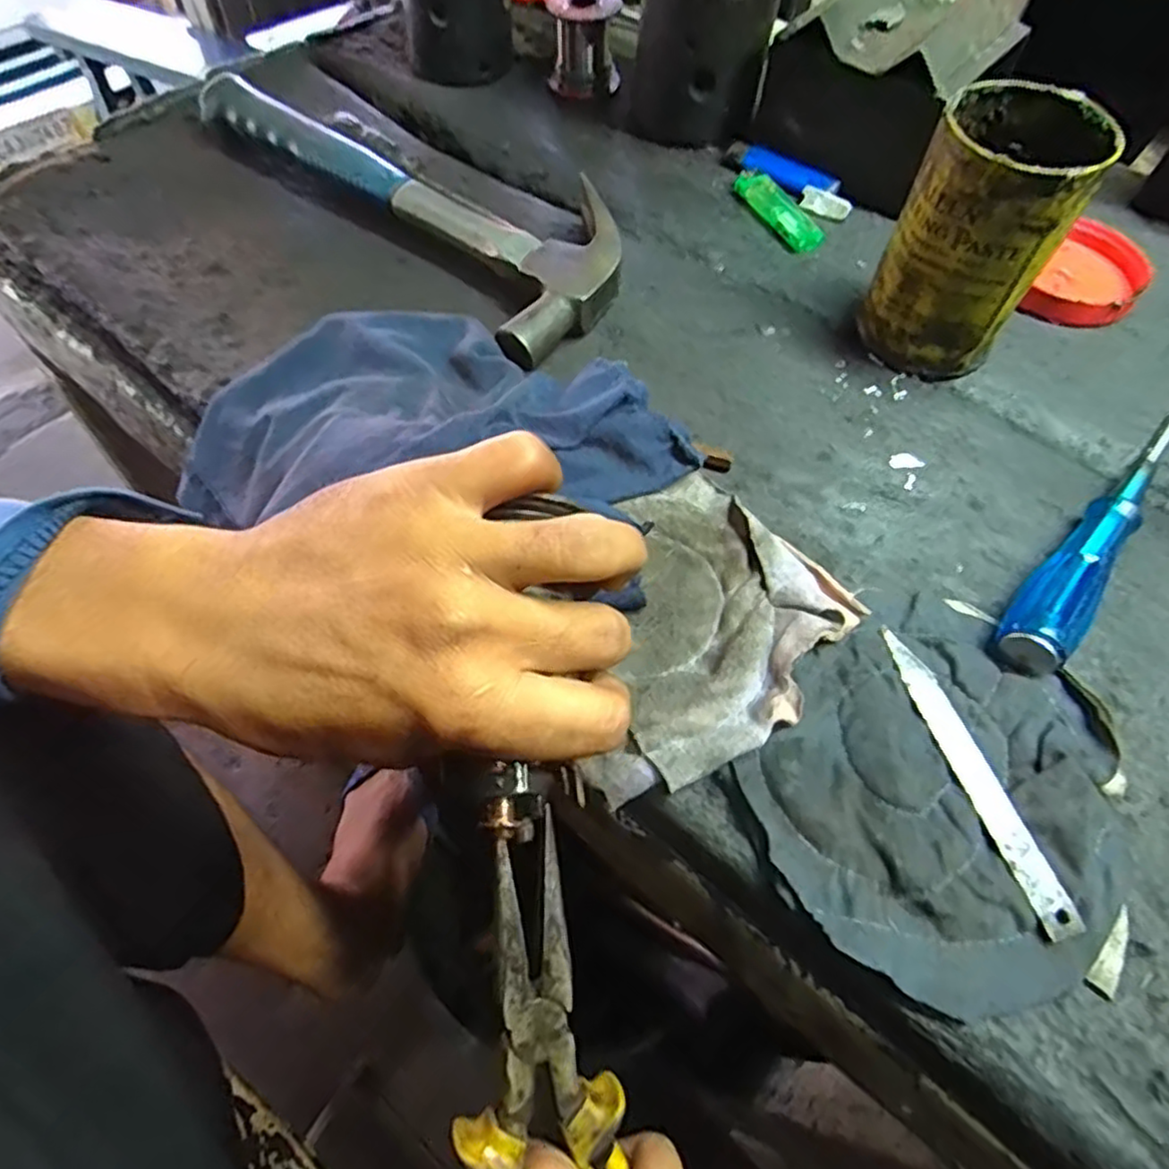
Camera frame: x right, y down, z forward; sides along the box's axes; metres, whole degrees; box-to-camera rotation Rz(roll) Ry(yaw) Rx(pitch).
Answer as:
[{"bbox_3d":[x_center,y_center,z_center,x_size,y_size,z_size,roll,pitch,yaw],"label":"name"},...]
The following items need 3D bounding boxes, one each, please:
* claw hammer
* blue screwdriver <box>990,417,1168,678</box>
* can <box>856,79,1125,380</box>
[{"bbox_3d":[-0.108,-0.256,0.445,0.110,0.033,0.325,-39,68,-22],"label":"claw hammer"},{"bbox_3d":[0.239,-0.029,0.321,0.026,0.024,0.188,38,65,19],"label":"blue screwdriver"},{"bbox_3d":[0.193,-0.171,0.351,0.070,0.116,0.071,1,59,-2],"label":"can"}]

